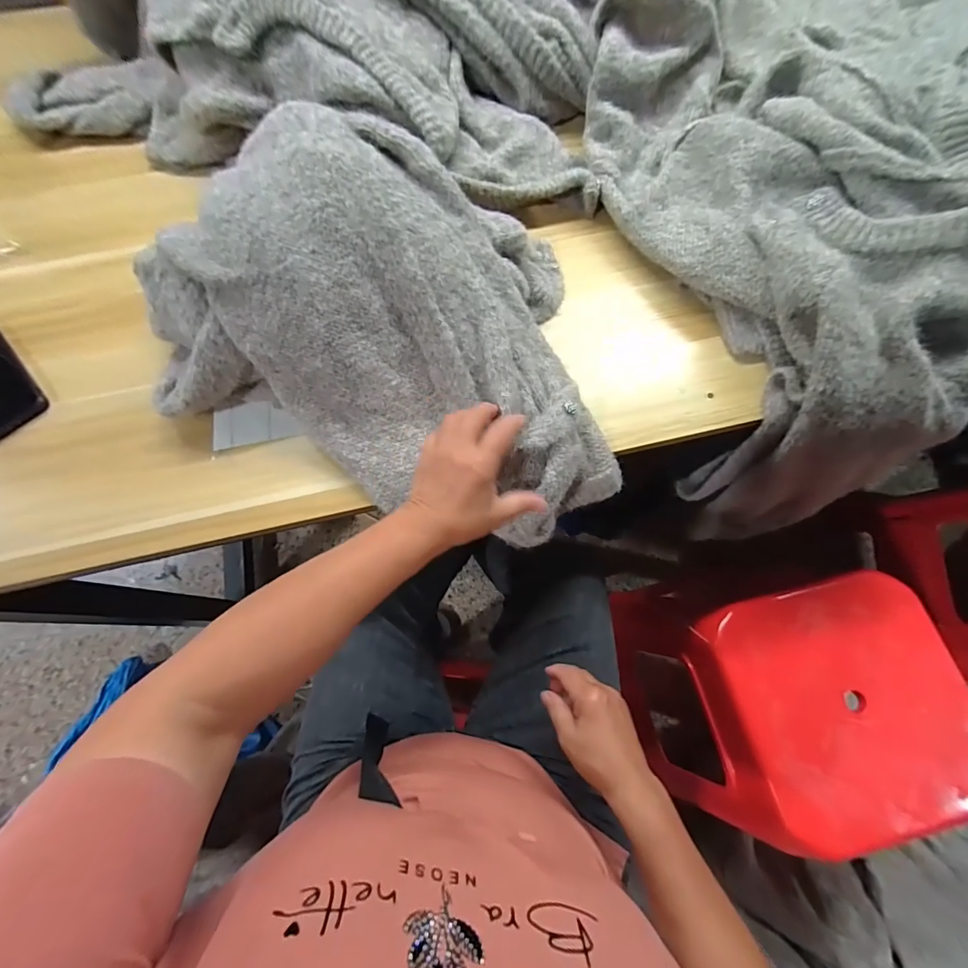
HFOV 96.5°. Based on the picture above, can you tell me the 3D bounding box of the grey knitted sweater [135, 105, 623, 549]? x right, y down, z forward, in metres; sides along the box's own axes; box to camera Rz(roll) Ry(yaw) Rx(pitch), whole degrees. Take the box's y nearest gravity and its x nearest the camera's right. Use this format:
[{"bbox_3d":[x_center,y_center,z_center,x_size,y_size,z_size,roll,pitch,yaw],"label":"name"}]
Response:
[{"bbox_3d":[-0.081,-0.164,0.420,0.456,0.169,0.313,17,72,7],"label":"grey knitted sweater"}]

